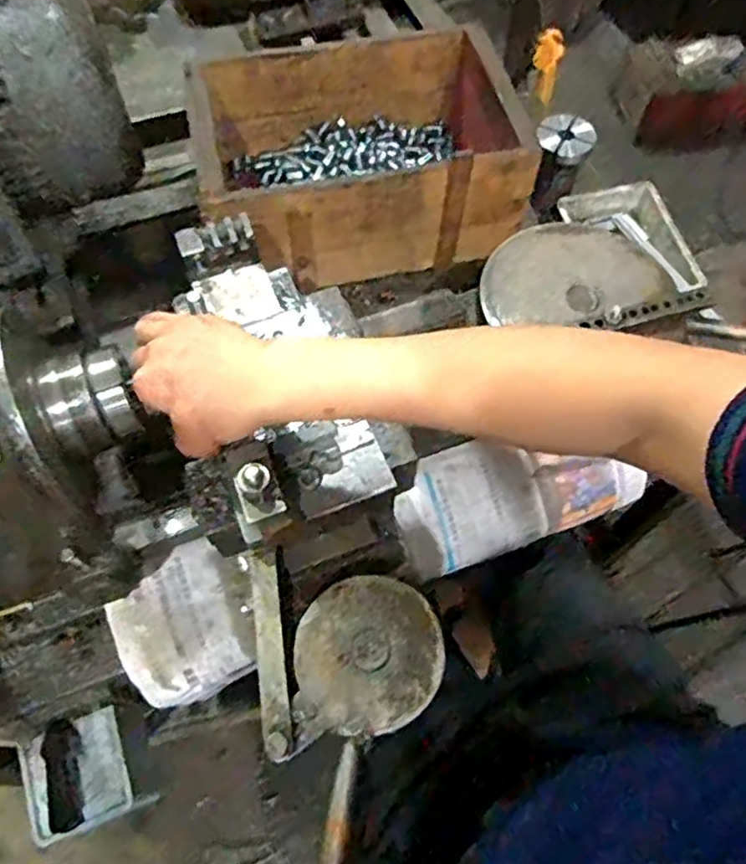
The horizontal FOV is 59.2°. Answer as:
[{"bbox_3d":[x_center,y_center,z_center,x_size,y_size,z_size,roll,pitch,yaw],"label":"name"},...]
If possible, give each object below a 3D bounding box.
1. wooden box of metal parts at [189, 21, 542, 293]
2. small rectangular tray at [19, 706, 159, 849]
[{"bbox_3d":[-0.012,-0.323,0.771,0.360,0.141,0.253,-9,62,-6],"label":"wooden box of metal parts"},{"bbox_3d":[-0.268,0.316,0.610,0.096,0.047,0.096,-9,67,-34],"label":"small rectangular tray"}]

